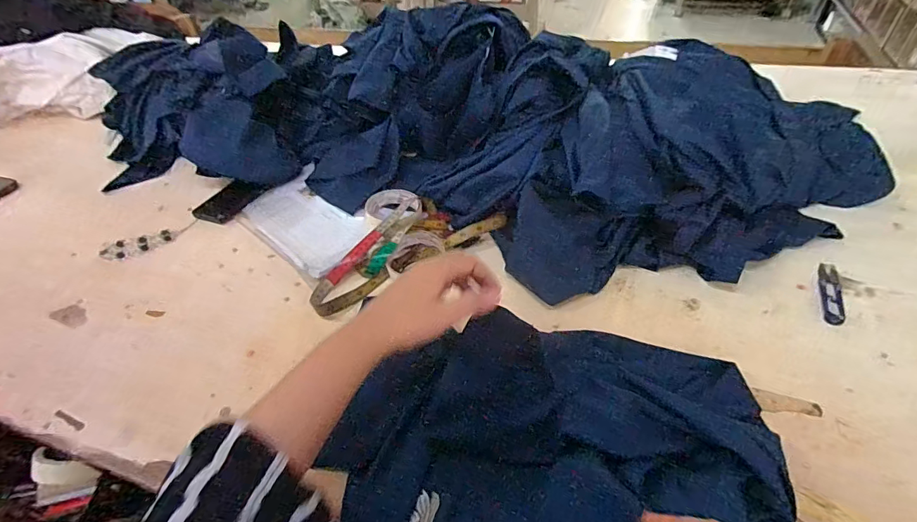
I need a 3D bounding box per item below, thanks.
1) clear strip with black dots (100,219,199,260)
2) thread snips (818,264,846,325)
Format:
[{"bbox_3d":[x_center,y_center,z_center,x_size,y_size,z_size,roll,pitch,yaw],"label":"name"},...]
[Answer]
[{"bbox_3d":[-0.504,-0.035,0.743,0.140,0.016,0.035,-25,47,-18],"label":"clear strip with black dots"},{"bbox_3d":[0.453,0.038,0.552,0.024,0.005,0.106,17,48,22],"label":"thread snips"}]

